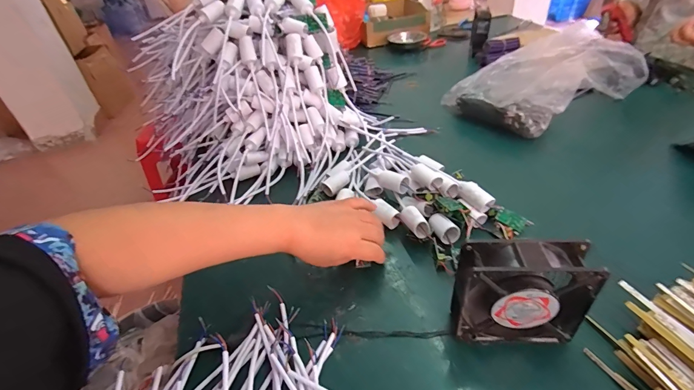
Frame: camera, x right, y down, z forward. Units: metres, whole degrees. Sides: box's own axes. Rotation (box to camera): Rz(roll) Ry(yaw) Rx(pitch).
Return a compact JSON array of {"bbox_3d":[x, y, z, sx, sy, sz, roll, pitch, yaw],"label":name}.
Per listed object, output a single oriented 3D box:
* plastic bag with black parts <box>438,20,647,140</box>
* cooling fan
[{"bbox_3d":[0.427,-0.251,0.760,0.343,0.114,0.222,-21,40,-17],"label":"plastic bag with black parts"},{"bbox_3d":[0.174,0.100,0.355,0.126,0.119,0.044,-3,39,6],"label":"cooling fan"}]

